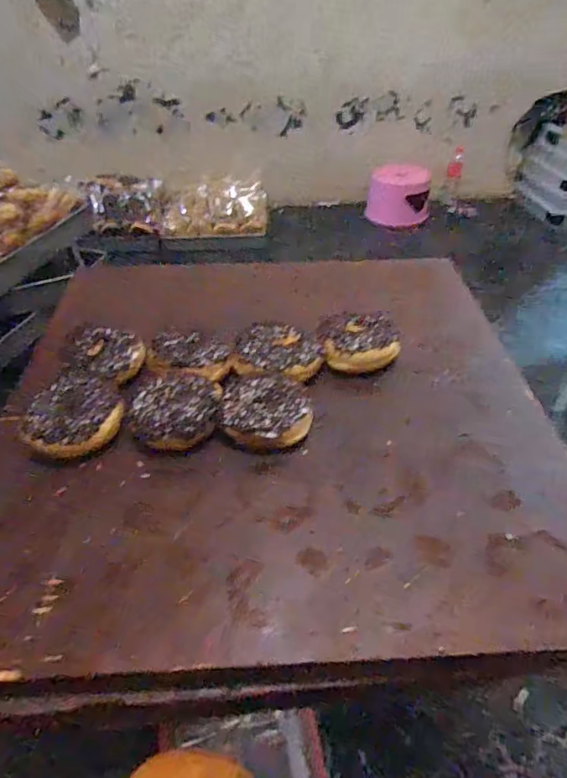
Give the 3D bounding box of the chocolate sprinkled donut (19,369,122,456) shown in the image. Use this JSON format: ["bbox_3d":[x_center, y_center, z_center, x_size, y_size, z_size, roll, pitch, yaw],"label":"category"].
[{"bbox_3d":[-0.205,0.023,0.490,0.084,0.025,0.097,5,42,7],"label":"chocolate sprinkled donut"}]

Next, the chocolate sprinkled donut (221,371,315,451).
[{"bbox_3d":[-0.018,0.018,0.492,0.087,0.023,0.094,-5,42,-4],"label":"chocolate sprinkled donut"}]

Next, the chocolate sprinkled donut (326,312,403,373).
[{"bbox_3d":[0.091,-0.055,0.580,0.090,0.038,0.092,-3,42,-2],"label":"chocolate sprinkled donut"}]

